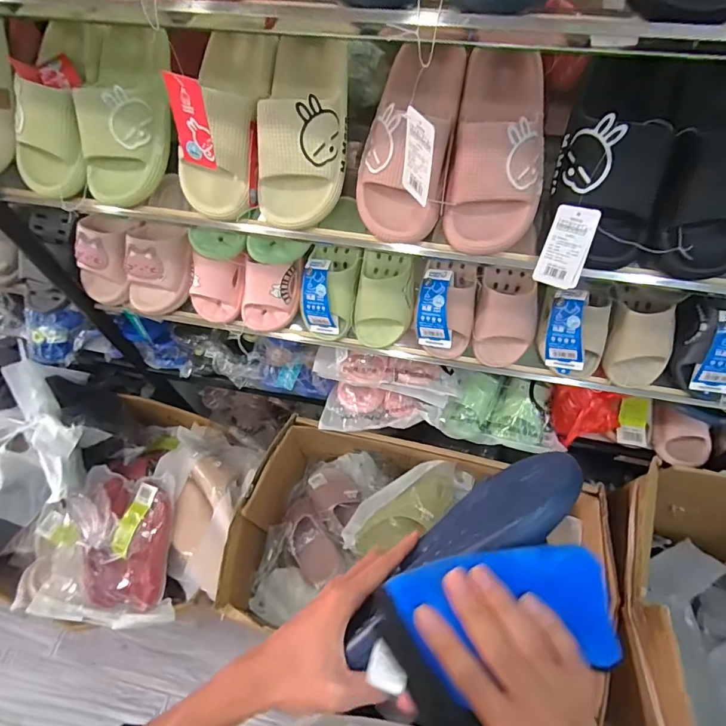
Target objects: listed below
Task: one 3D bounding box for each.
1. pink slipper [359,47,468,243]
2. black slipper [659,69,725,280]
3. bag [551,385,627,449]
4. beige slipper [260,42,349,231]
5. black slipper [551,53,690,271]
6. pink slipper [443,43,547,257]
[{"bbox_3d":[0.058,-0.269,0.542,0.105,0.056,0.229,17,101,12],"label":"pink slipper"},{"bbox_3d":[0.390,-0.212,0.479,0.106,0.063,0.224,5,94,5],"label":"black slipper"},{"bbox_3d":[0.453,0.102,0.894,0.132,0.091,0.111,15,62,11],"label":"bag"},{"bbox_3d":[-0.077,-0.298,0.563,0.103,0.074,0.236,7,90,6],"label":"beige slipper"},{"bbox_3d":[0.287,-0.230,0.515,0.114,0.229,0.090,14,20,16],"label":"black slipper"},{"bbox_3d":[0.162,-0.256,0.527,0.105,0.069,0.234,8,90,7],"label":"pink slipper"}]

